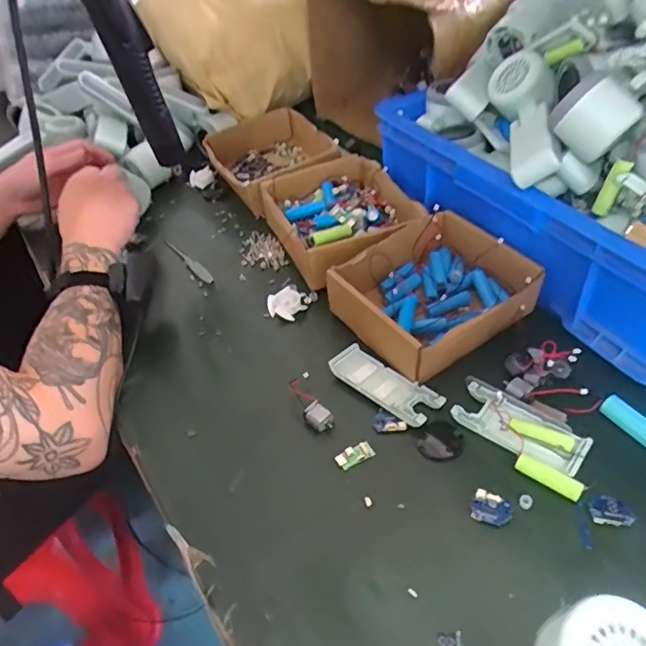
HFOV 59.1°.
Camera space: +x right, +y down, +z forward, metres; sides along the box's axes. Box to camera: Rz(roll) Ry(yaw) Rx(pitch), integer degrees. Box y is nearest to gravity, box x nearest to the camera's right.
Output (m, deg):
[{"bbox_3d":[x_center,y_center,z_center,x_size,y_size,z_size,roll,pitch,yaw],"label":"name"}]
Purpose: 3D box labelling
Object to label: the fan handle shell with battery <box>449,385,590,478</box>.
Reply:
[{"bbox_3d":[0.158,0.085,0.463,0.103,0.015,0.042,29,55,30],"label":"fan handle shell with battery"}]

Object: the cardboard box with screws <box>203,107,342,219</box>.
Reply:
[{"bbox_3d":[-0.068,-0.221,0.780,0.154,0.054,0.169,-20,46,-13],"label":"cardboard box with screws"}]

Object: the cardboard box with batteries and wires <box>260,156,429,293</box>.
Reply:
[{"bbox_3d":[0.018,-0.119,0.658,0.157,0.054,0.164,-24,47,-17],"label":"cardboard box with batteries and wires"}]

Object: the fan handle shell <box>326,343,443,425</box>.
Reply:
[{"bbox_3d":[0.055,0.055,0.513,0.104,0.013,0.042,30,55,31],"label":"fan handle shell"}]

